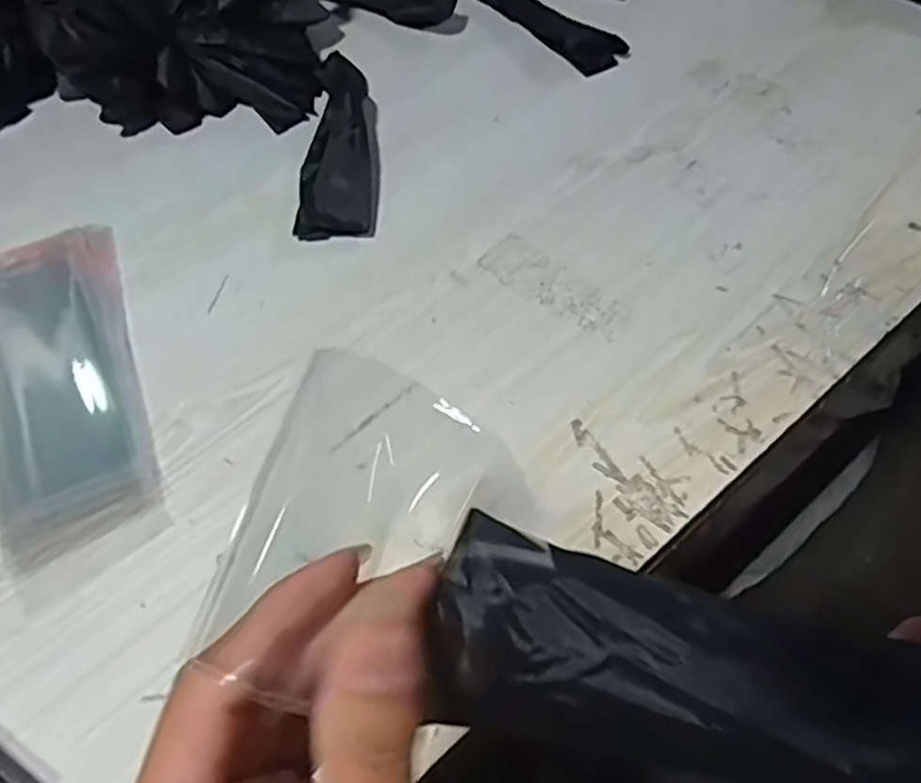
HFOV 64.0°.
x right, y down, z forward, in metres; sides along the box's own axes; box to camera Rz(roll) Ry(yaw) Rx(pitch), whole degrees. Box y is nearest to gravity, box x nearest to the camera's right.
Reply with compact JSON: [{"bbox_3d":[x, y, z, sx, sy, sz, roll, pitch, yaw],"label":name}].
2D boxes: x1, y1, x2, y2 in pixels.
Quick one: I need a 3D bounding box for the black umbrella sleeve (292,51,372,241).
[{"bbox_3d":[-0.102,-0.217,0.633,0.060,0.028,0.214,-1,58,3],"label":"black umbrella sleeve"}]

